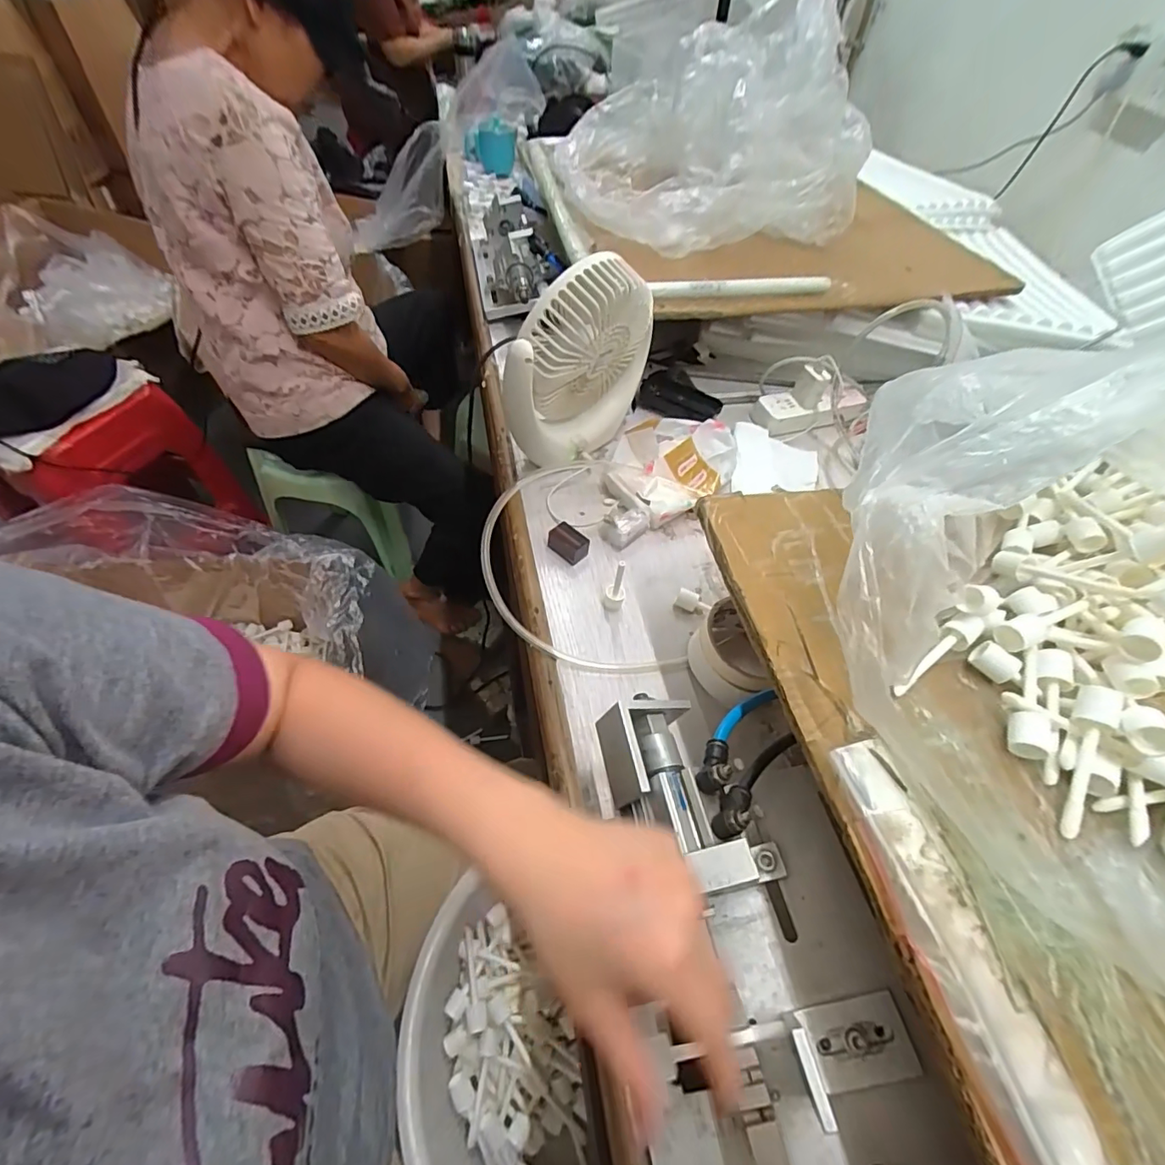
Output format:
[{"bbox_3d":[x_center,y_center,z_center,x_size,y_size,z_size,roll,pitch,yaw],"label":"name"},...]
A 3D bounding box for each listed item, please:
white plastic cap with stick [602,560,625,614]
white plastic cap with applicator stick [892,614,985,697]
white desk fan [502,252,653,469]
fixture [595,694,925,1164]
[{"bbox_3d":[0.032,0.003,0.487,0.020,0.060,0.015,12,52,3],"label":"white plastic cap with stick"},{"bbox_3d":[0.220,0.045,0.323,0.084,0.019,0.018,-28,60,-24],"label":"white plastic cap with applicator stick"},{"bbox_3d":[-0.002,-0.230,0.561,0.069,0.196,0.181,37,58,21],"label":"white desk fan"},{"bbox_3d":[0.099,0.231,0.290,0.134,0.104,0.336,-4,53,-8],"label":"fixture"}]

